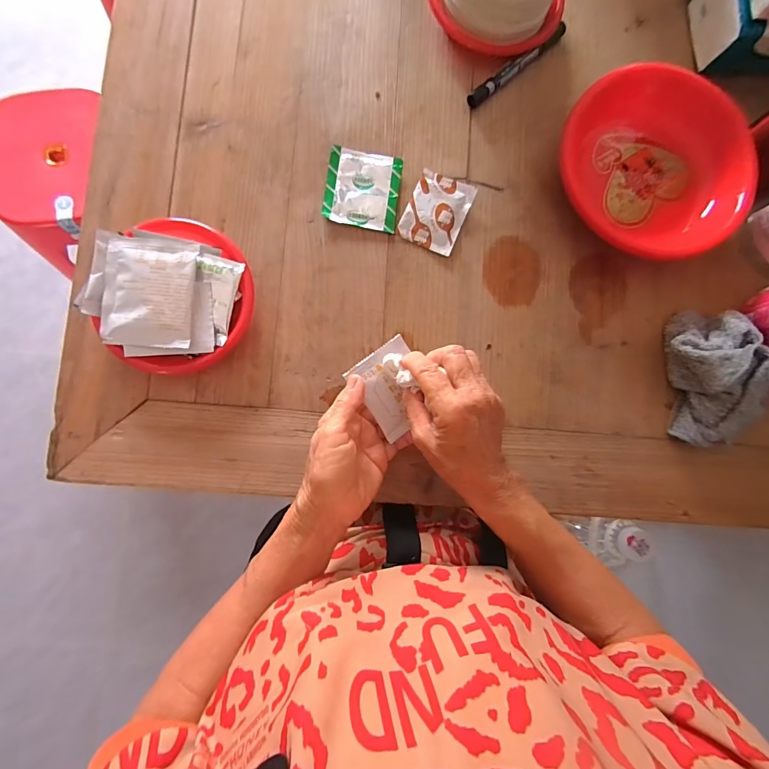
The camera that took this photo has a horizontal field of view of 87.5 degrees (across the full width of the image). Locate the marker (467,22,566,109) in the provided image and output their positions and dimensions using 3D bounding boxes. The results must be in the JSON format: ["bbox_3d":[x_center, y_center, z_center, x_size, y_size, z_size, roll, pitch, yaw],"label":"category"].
[{"bbox_3d":[0.141,-0.337,0.426,0.133,0.016,0.015,-39,88,-6],"label":"marker"}]

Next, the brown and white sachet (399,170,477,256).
[{"bbox_3d":[0.054,-0.177,0.409,0.057,0.009,0.078,24,84,-1],"label":"brown and white sachet"}]

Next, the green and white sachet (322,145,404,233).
[{"bbox_3d":[-0.022,-0.199,0.409,0.074,0.005,0.077,8,85,-3],"label":"green and white sachet"}]

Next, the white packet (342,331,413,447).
[{"bbox_3d":[0.011,0.003,0.355,0.061,0.014,0.075,-38,103,-16],"label":"white packet"}]

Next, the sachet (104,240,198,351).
[{"bbox_3d":[-0.210,-0.082,0.359,0.077,0.009,0.094,5,87,-2],"label":"sachet"}]

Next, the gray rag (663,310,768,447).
[{"bbox_3d":[0.330,-0.010,0.389,0.103,0.050,0.130,-10,86,-4],"label":"gray rag"}]

